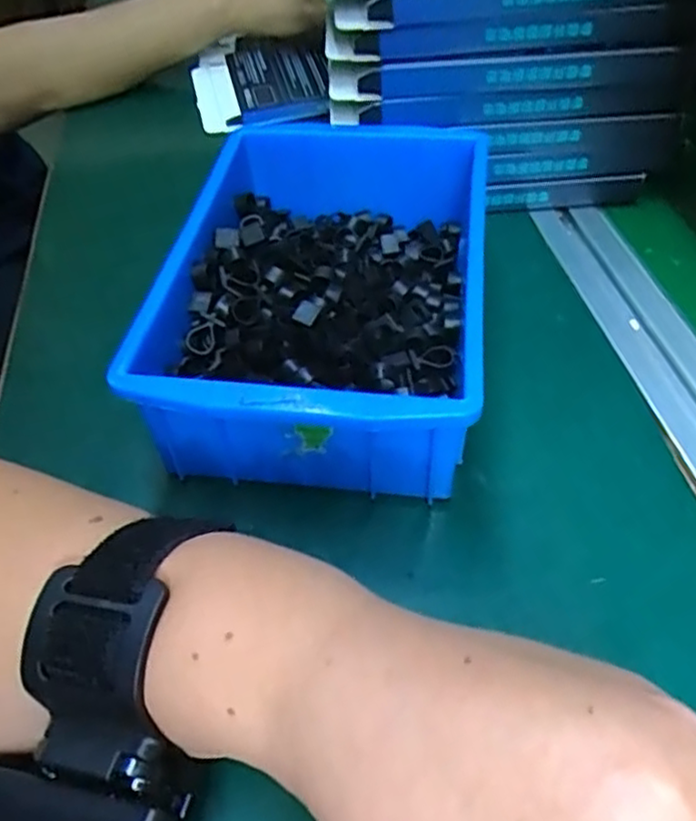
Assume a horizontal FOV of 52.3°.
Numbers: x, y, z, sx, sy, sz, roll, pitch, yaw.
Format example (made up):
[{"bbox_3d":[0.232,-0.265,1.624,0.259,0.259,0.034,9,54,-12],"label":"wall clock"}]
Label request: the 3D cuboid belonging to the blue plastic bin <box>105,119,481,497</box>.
[{"bbox_3d":[-0.005,-0.056,0.334,0.137,0.068,0.214,5,48,7],"label":"blue plastic bin"}]

